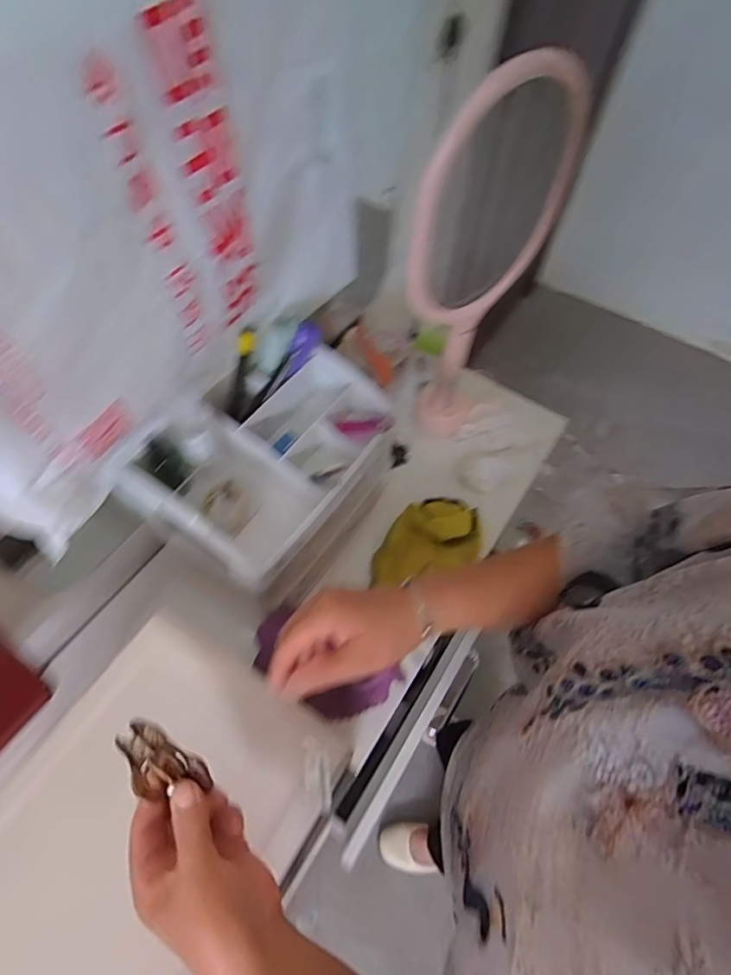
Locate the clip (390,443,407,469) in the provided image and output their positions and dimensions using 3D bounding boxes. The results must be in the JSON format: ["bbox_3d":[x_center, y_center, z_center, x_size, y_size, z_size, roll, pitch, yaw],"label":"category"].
[{"bbox_3d":[0.055,-0.053,0.810,0.024,0.016,0.039,4,60,-1],"label":"clip"}]

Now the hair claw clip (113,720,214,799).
[{"bbox_3d":[-0.136,0.186,0.328,0.061,0.033,0.031,29,63,13],"label":"hair claw clip"}]

